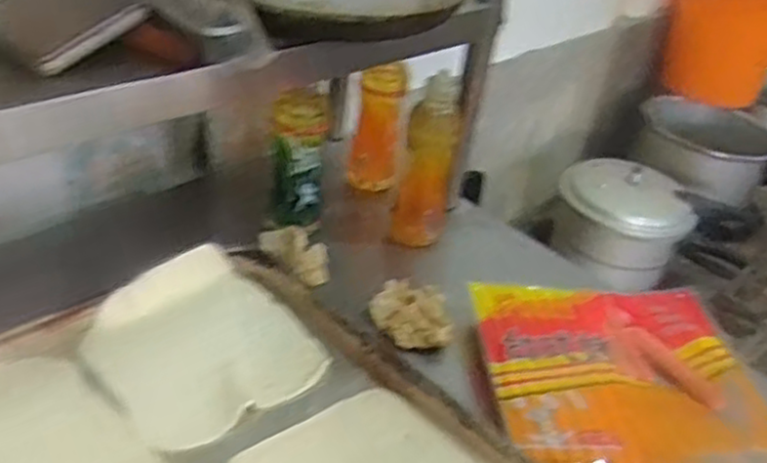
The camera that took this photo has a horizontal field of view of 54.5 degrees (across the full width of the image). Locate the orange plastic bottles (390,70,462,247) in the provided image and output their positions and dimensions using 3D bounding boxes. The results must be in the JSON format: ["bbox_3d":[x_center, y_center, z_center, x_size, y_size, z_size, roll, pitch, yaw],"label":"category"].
[{"bbox_3d":[0.056,-0.084,0.934,0.068,0.216,0.052,11,34,2],"label":"orange plastic bottles"}]

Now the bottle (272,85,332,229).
[{"bbox_3d":[-0.104,-0.096,0.925,0.068,0.177,0.072,7,34,-3],"label":"bottle"}]

